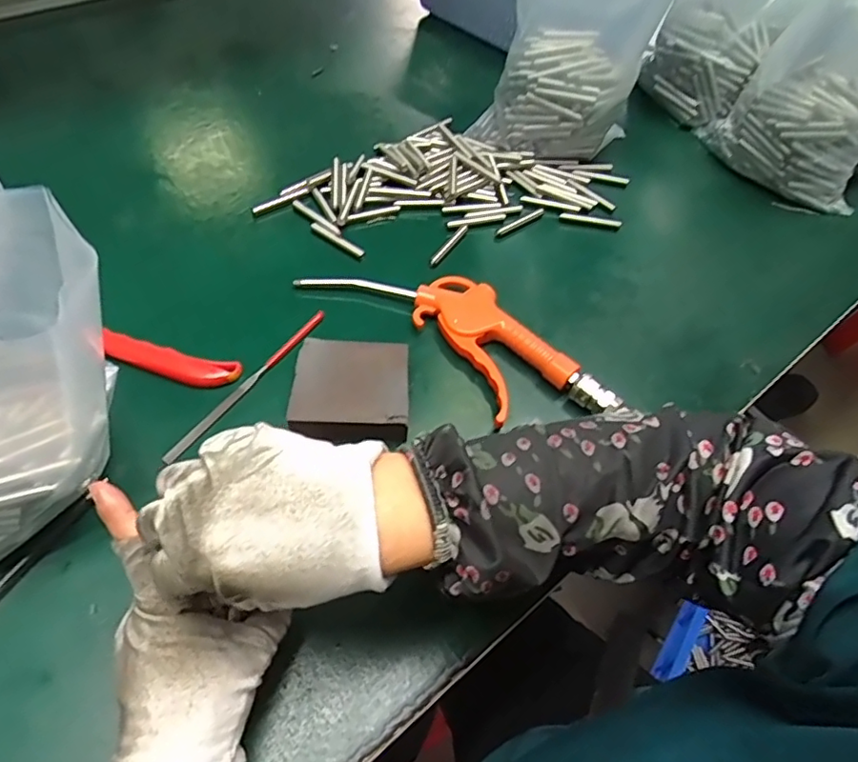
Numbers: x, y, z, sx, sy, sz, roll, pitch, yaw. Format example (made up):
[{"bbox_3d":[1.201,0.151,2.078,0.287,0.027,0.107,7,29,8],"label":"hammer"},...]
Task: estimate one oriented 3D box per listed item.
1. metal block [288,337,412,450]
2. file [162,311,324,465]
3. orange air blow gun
[{"bbox_3d":[-0.054,0.007,0.402,0.076,0.025,0.072,2,58,-6],"label":"metal block"},{"bbox_3d":[-0.129,0.000,0.417,0.010,0.006,0.157,31,60,12],"label":"file"},{"bbox_3d":[0.022,-0.036,0.443,0.243,0.022,0.088,40,62,17],"label":"orange air blow gun"}]

